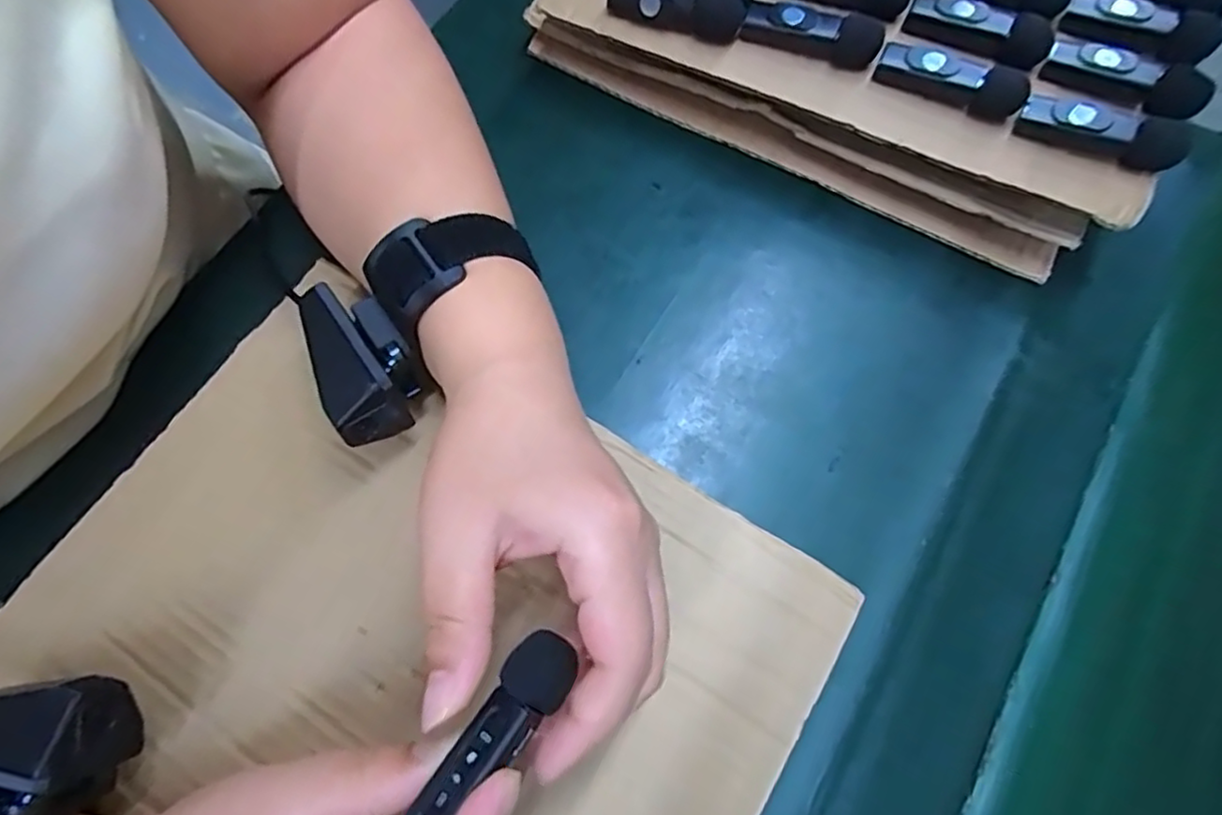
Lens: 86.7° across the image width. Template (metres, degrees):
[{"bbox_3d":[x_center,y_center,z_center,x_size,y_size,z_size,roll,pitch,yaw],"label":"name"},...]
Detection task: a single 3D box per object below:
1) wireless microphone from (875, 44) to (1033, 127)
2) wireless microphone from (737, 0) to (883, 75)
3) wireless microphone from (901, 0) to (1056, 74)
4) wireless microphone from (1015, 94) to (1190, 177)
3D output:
[{"bbox_3d":[0.152,-0.146,0.291,0.063,0.018,0.013,23,72,4],"label":"wireless microphone"},{"bbox_3d":[0.094,-0.175,0.302,0.063,0.021,0.013,17,72,2],"label":"wireless microphone"},{"bbox_3d":[0.170,-0.175,0.299,0.063,0.015,0.019,23,72,4],"label":"wireless microphone"},{"bbox_3d":[0.209,-0.118,0.277,0.063,0.017,0.014,28,73,6],"label":"wireless microphone"}]

